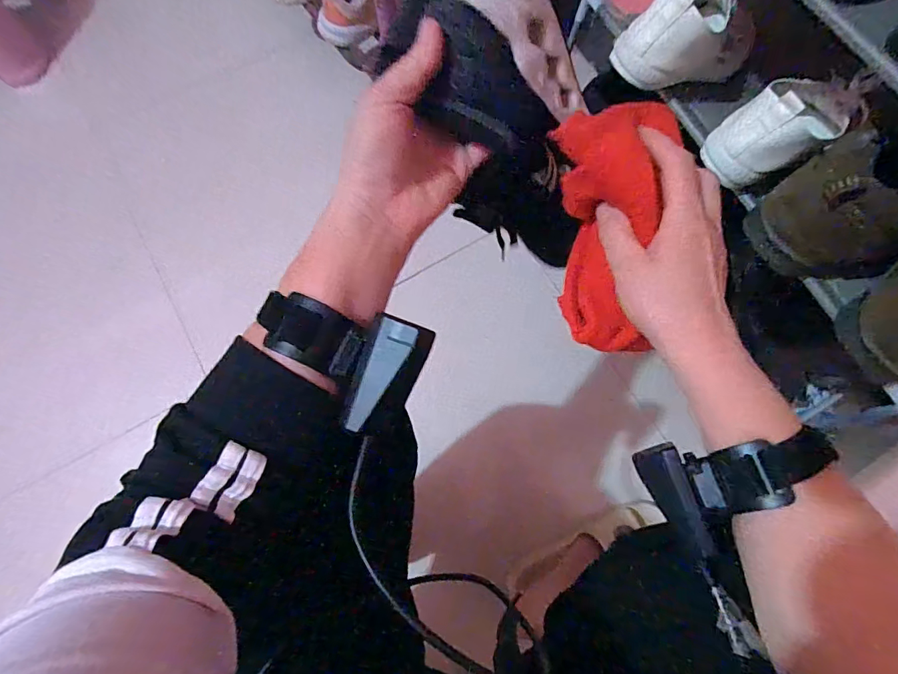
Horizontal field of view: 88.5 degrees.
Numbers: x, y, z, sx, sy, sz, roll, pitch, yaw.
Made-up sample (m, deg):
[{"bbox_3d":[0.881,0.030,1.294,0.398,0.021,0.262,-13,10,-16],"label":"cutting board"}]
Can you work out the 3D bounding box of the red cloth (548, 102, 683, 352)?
[{"bbox_3d":[0.108,-0.071,0.327,0.056,0.053,0.156,1,99,-2],"label":"red cloth"}]

